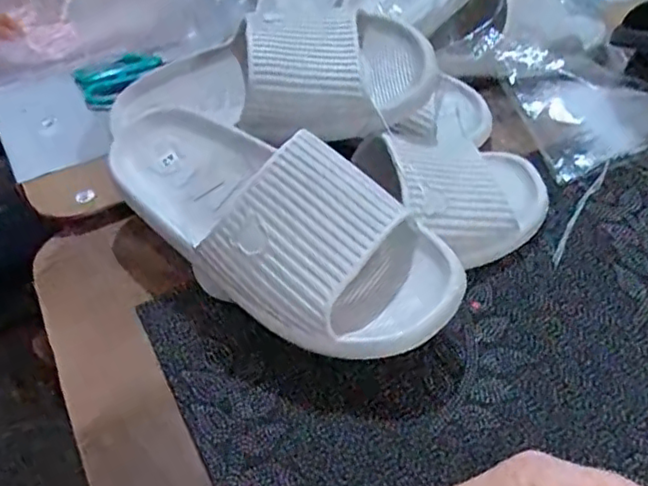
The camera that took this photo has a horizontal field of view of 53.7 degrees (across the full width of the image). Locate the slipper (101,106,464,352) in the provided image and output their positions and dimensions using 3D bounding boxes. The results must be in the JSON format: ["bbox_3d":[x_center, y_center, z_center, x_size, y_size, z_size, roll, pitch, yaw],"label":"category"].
[{"bbox_3d":[-0.046,-0.025,0.415,0.278,0.073,0.108,24,51,21],"label":"slipper"}]

